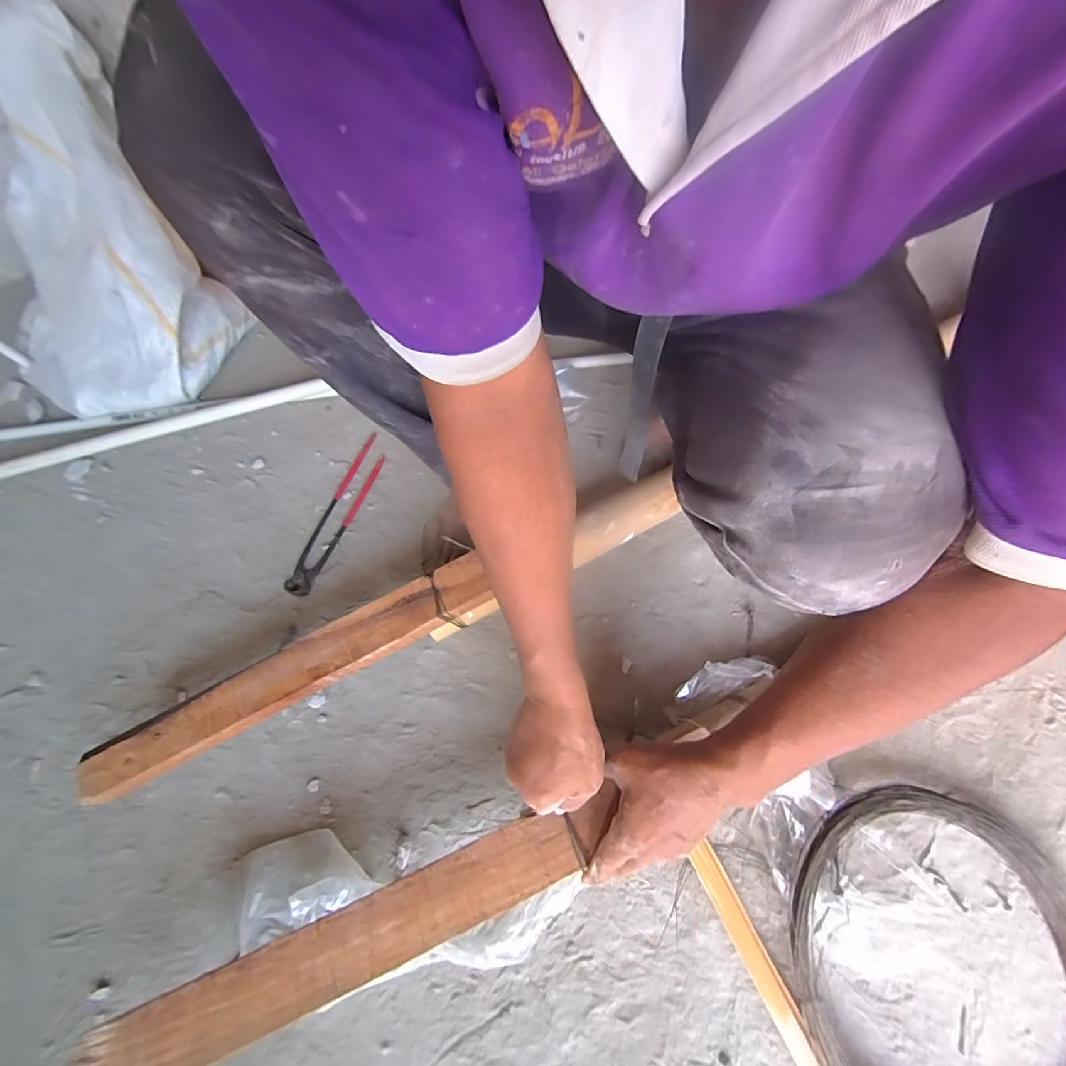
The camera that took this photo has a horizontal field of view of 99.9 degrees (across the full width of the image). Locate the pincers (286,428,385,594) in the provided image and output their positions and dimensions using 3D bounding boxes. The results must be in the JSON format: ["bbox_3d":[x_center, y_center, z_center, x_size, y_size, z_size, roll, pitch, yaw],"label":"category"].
[{"bbox_3d":[-0.281,-0.031,0.646,0.046,0.015,0.255,18,67,10],"label":"pincers"}]

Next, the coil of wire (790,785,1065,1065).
[{"bbox_3d":[0.386,0.406,0.423,0.294,0.023,0.271,-1,66,1],"label":"coil of wire"}]

